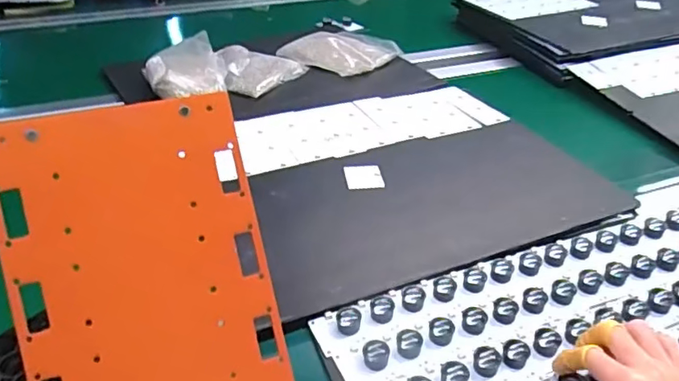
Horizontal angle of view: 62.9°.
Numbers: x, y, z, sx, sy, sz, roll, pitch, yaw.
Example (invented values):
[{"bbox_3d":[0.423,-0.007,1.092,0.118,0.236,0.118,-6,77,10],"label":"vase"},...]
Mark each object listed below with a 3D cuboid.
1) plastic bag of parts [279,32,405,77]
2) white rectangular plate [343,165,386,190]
[{"bbox_3d":[0.000,-0.261,1.017,0.171,0.027,0.161,26,42,30],"label":"plastic bag of parts"},{"bbox_3d":[0.030,-0.018,0.688,0.045,0.004,0.049,-4,36,-8],"label":"white rectangular plate"}]

